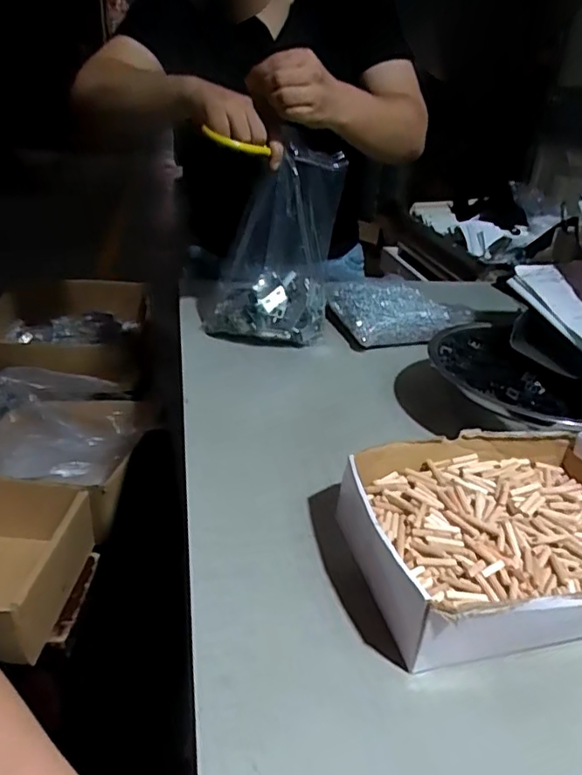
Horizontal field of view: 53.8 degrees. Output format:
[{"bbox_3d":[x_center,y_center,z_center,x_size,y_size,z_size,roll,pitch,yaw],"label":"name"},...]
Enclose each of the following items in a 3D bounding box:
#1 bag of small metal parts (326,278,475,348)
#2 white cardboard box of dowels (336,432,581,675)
[{"bbox_3d":[0.156,-0.118,0.883,0.166,0.067,0.127,-4,29,-13],"label":"bag of small metal parts"},{"bbox_3d":[0.174,0.115,0.462,0.260,0.063,0.193,-4,29,-13],"label":"white cardboard box of dowels"}]

